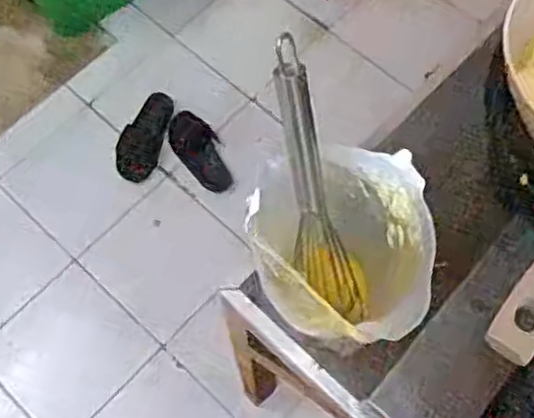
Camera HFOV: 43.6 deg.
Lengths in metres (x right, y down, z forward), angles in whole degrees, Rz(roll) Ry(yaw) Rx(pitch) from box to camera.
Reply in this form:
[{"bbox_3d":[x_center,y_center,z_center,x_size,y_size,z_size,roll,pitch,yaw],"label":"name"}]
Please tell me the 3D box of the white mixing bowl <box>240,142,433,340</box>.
[{"bbox_3d":[0.081,0.037,0.593,0.156,0.141,0.137,42,74,16],"label":"white mixing bowl"}]

